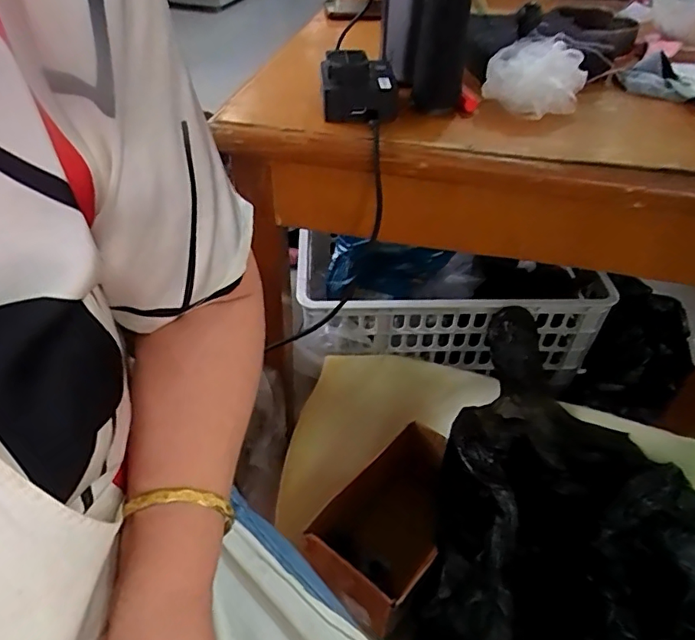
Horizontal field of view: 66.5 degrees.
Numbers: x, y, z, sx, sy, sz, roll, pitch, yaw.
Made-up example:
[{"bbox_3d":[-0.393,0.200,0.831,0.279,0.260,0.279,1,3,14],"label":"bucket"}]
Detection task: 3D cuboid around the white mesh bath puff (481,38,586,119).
[{"bbox_3d":[0.194,-0.253,0.547,0.094,0.046,0.089,21,48,19],"label":"white mesh bath puff"}]

